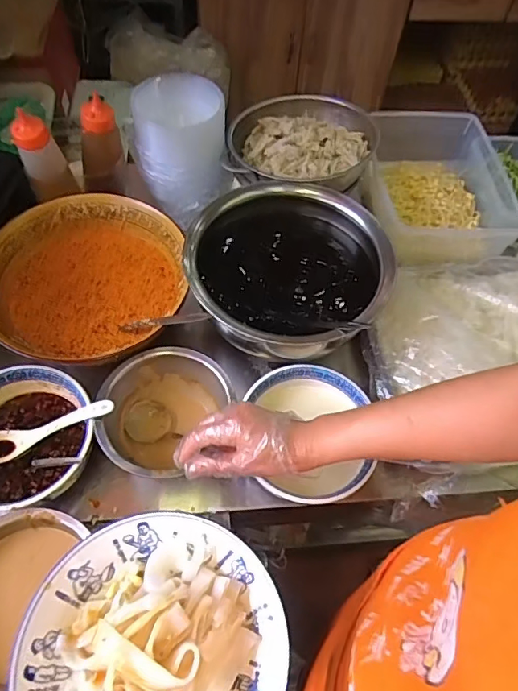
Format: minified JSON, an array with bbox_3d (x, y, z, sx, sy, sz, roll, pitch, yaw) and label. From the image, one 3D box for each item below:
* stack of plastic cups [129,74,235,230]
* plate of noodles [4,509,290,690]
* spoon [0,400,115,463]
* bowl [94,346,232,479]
[{"bbox_3d":[-0.129,-0.326,0.820,0.139,0.179,0.140,-6,59,-7],"label":"stack of plastic cups"},{"bbox_3d":[-0.082,0.228,0.371,0.195,0.039,0.187,1,58,-2],"label":"plate of noodles"},{"bbox_3d":[-0.273,0.107,0.618,0.190,0.026,0.038,-20,59,7],"label":"spoon"},{"bbox_3d":[-0.125,0.095,0.654,0.162,0.075,0.176,30,61,15],"label":"bowl"}]

